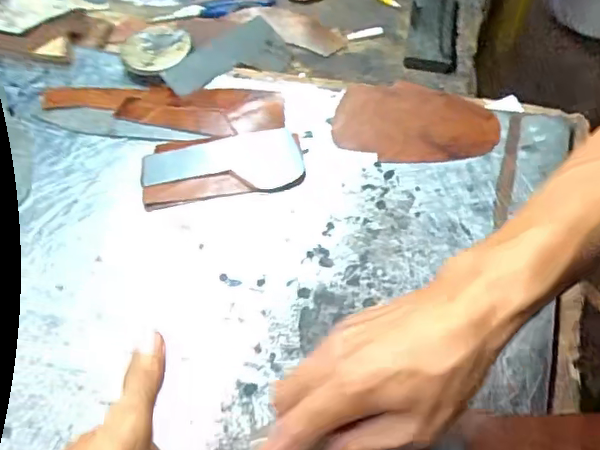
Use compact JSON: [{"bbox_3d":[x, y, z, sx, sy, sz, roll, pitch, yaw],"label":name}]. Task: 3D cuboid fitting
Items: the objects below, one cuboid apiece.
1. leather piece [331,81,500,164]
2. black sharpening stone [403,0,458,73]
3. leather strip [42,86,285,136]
[{"bbox_3d":[0.107,-0.099,0.547,0.147,0.014,0.097,-1,52,2],"label":"leather piece"},{"bbox_3d":[0.156,-0.234,0.669,0.054,0.022,0.154,10,56,6],"label":"black sharpening stone"},{"bbox_3d":[-0.143,-0.117,0.580,0.252,0.010,0.067,6,55,3],"label":"leather strip"}]

